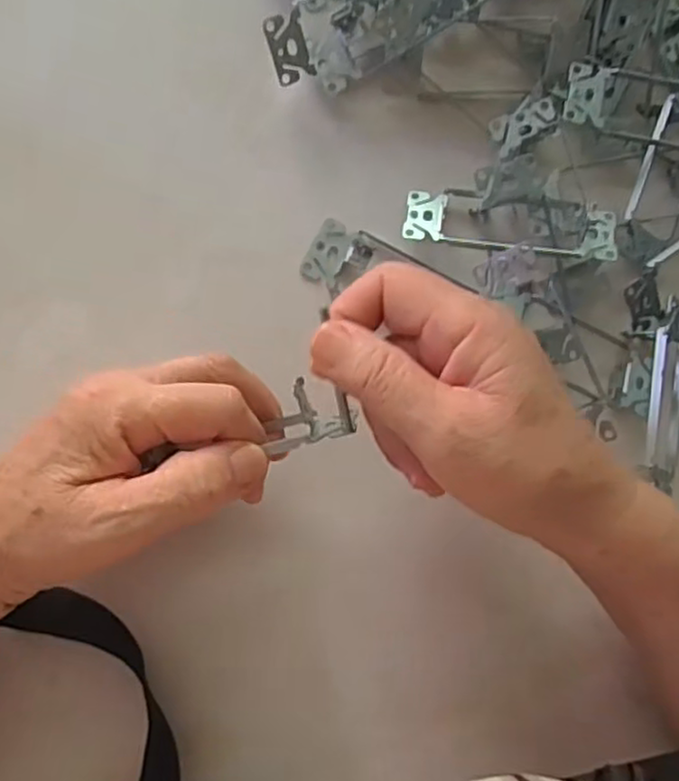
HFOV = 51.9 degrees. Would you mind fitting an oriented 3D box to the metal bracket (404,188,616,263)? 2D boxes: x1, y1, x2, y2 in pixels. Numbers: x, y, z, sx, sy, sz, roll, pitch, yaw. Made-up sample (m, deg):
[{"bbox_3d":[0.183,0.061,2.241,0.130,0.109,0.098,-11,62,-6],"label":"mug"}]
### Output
[{"bbox_3d":[0.086,-0.084,0.354,0.105,0.013,0.040,10,64,7],"label":"metal bracket"}]

